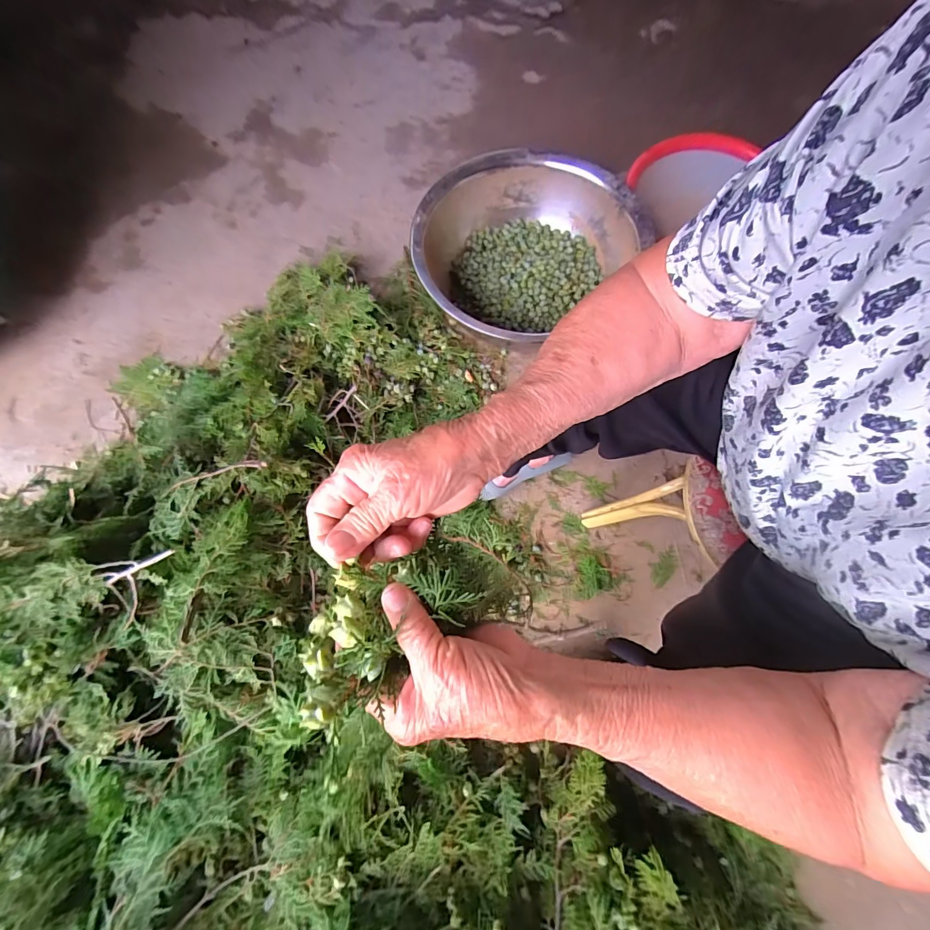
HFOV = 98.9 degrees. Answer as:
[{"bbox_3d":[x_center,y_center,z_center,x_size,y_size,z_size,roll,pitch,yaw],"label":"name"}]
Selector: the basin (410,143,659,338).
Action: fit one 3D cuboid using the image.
[{"bbox_3d":[0.107,-0.425,0.836,0.438,0.171,0.404,-40,77,-12],"label":"basin"}]

